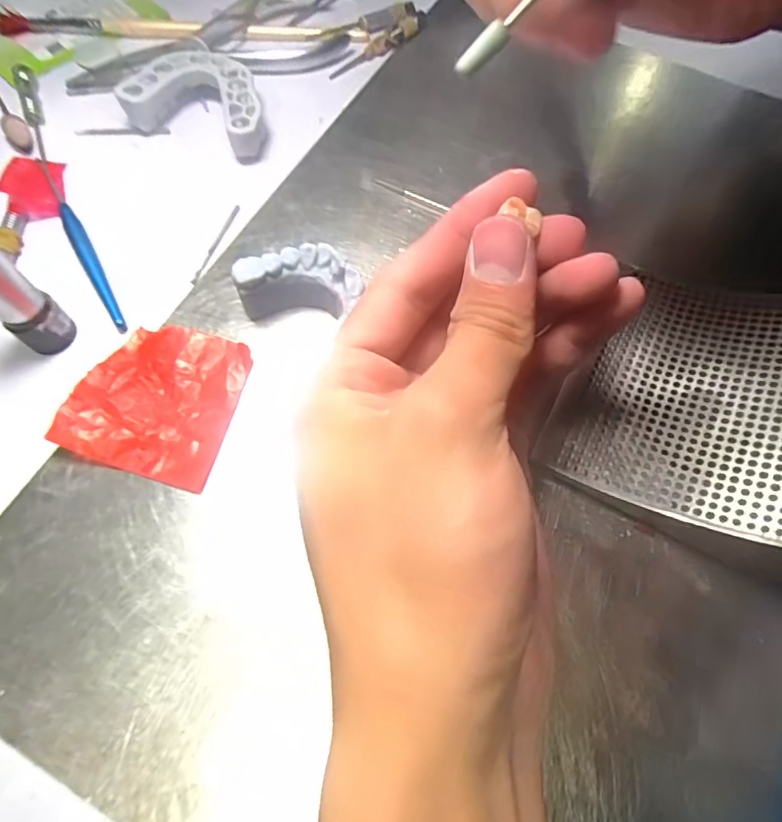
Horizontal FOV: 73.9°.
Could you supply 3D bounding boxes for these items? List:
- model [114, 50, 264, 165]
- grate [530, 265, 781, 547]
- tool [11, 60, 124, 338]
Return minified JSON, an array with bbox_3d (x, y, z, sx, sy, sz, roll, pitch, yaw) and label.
[{"bbox_3d":[-0.086,-0.145,0.245,0.065,0.019,0.046,20,68,7],"label":"model"},{"bbox_3d":[0.120,-0.009,0.166,0.102,0.063,0.099,27,69,10],"label":"grate"},{"bbox_3d":[-0.148,-0.102,0.232,0.009,0.004,0.172,-25,70,-12],"label":"tool"}]

